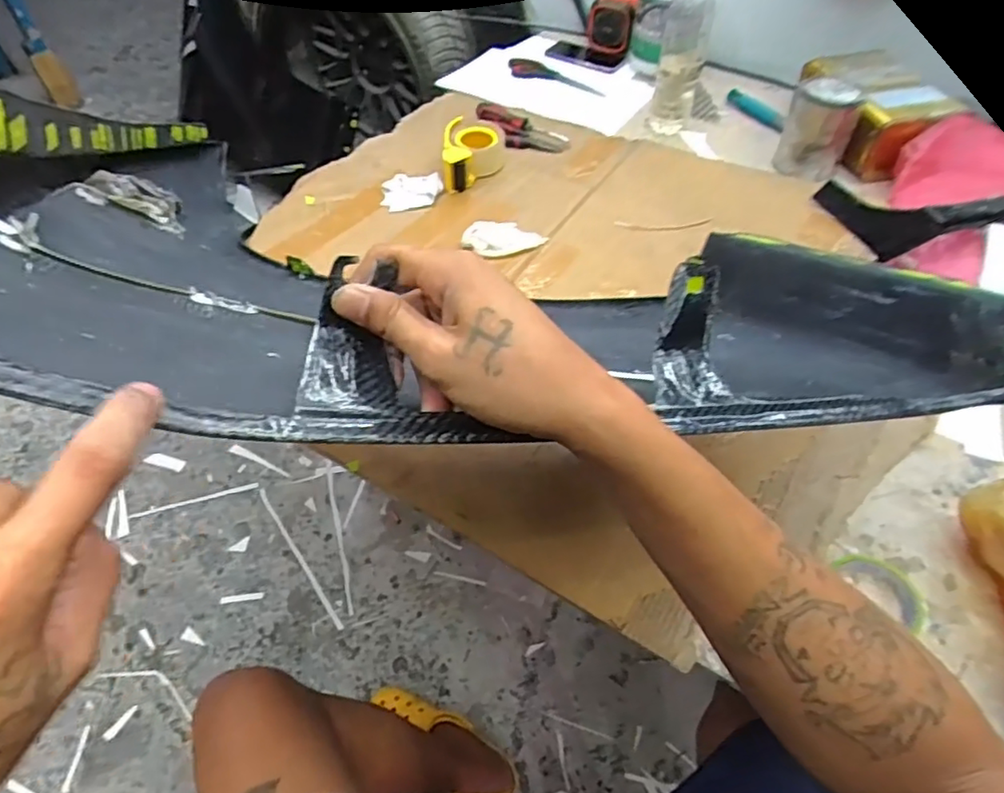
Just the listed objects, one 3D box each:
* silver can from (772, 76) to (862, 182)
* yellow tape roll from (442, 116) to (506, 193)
[{"bbox_3d":[0.539,-0.455,1.055,0.106,0.145,0.092,17,53,12],"label":"silver can"},{"bbox_3d":[-0.045,-0.410,1.038,0.098,0.054,0.154,3,51,2],"label":"yellow tape roll"}]

